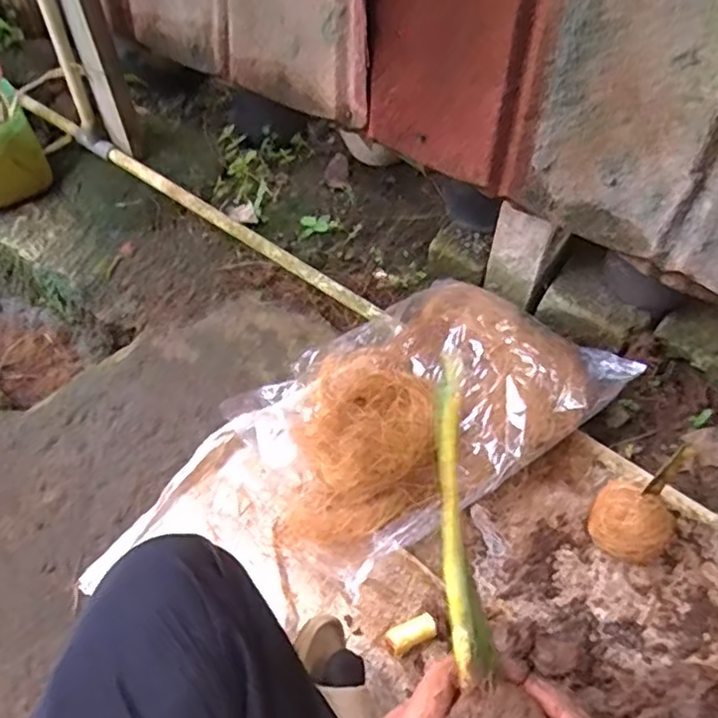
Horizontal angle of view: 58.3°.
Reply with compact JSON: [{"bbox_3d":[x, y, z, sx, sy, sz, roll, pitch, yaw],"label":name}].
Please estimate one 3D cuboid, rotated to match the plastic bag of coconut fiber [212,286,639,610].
[{"bbox_3d":[0.089,0.037,0.795,0.474,0.115,0.282,-33,59,-20],"label":"plastic bag of coconut fiber"}]

